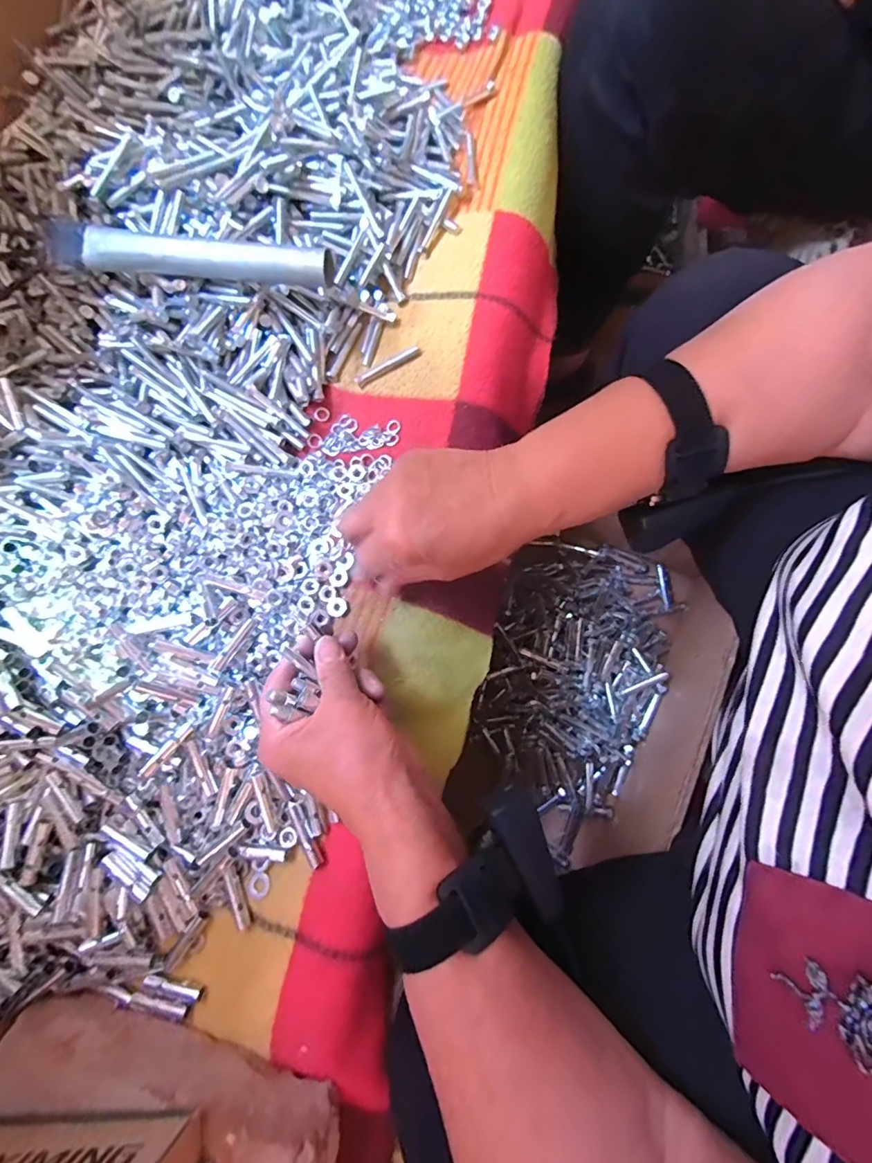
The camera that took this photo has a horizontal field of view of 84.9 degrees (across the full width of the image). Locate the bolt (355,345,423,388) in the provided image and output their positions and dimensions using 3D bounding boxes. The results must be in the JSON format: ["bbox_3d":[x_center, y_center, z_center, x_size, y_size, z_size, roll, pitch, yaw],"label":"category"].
[{"bbox_3d":[-0.039,-0.175,0.387,0.057,0.008,0.009,-29,77,1],"label":"bolt"}]

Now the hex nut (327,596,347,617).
[{"bbox_3d":[-0.076,0.019,0.366,0.015,0.004,0.015,34,85,12],"label":"hex nut"}]

